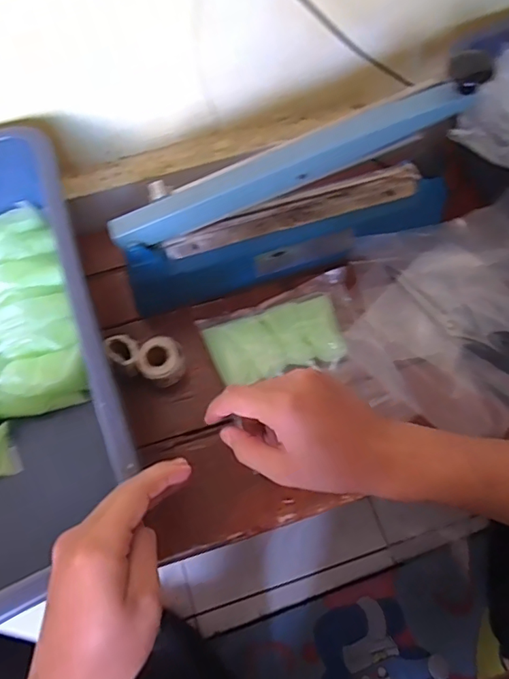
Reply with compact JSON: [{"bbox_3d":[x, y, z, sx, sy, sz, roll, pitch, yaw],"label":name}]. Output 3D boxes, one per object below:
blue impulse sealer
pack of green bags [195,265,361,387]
[{"bbox_3d":[0.036,-0.162,0.553,0.391,0.167,0.085,-16,63,-7],"label":"blue impulse sealer"},{"bbox_3d":[0.039,-0.012,0.571,0.186,0.024,0.102,-15,63,-6],"label":"pack of green bags"}]

